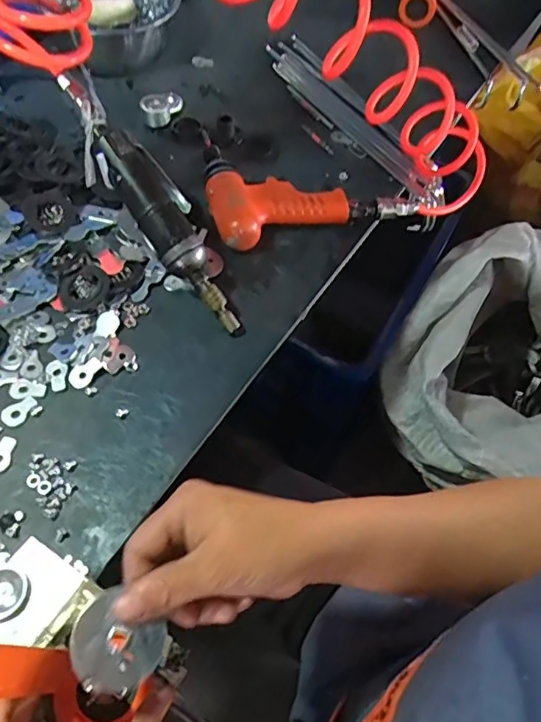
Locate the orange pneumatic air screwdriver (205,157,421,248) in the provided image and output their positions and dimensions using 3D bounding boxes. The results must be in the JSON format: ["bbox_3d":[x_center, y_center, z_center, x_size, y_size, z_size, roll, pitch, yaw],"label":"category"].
[{"bbox_3d":[0.041,-0.179,0.576,0.215,0.039,0.109,-12,59,-12],"label":"orange pneumatic air screwdriver"}]

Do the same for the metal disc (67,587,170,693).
[{"bbox_3d":[-0.079,0.144,0.277,0.046,0.006,0.042,40,63,19],"label":"metal disc"}]

